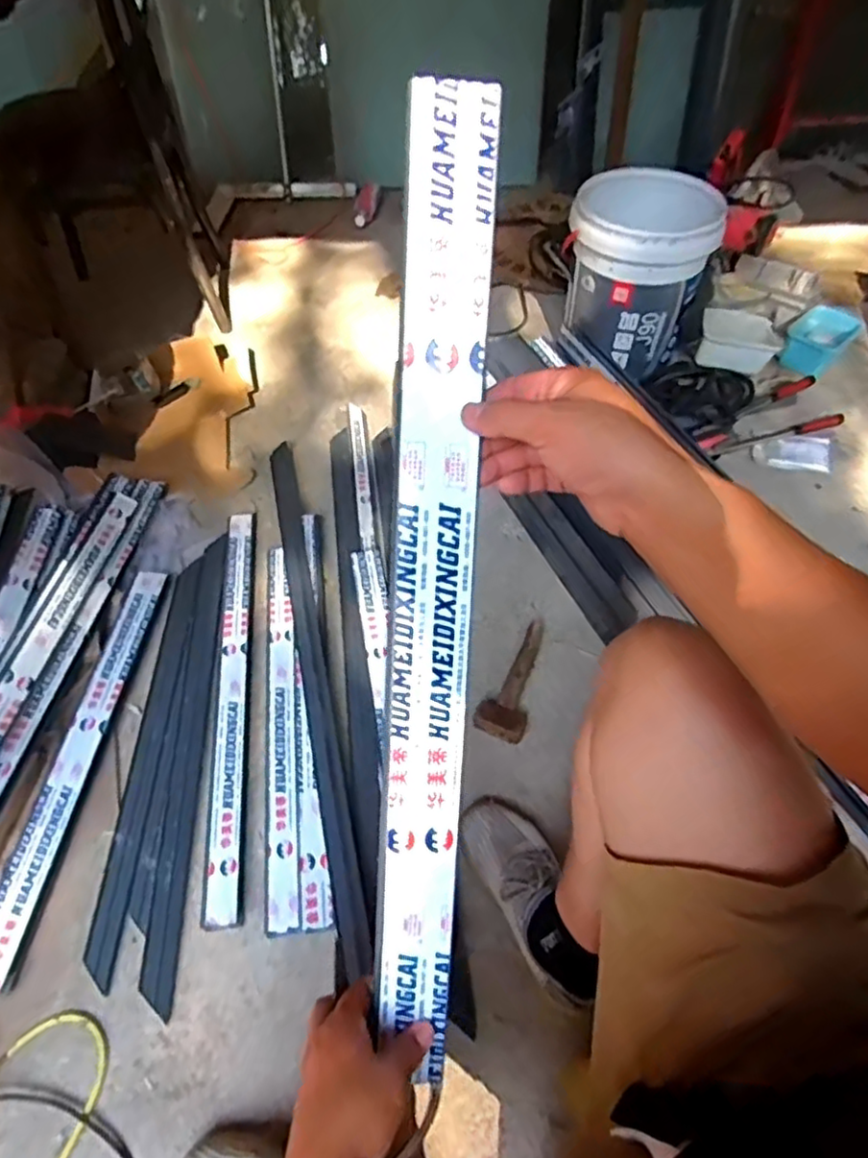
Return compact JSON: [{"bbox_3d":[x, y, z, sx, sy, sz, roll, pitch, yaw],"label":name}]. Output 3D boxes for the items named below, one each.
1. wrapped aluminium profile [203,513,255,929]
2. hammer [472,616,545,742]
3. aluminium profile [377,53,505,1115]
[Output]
[{"bbox_3d":[-0.325,0.170,1.065,0.054,0.031,0.704,-6,53,-5],"label":"wrapped aluminium profile"},{"bbox_3d":[0.146,0.164,1.069,0.080,0.055,0.224,24,56,16],"label":"hammer"},{"bbox_3d":[-0.001,0.025,0.470,0.062,0.672,0.010,3,10,2],"label":"aluminium profile"}]

